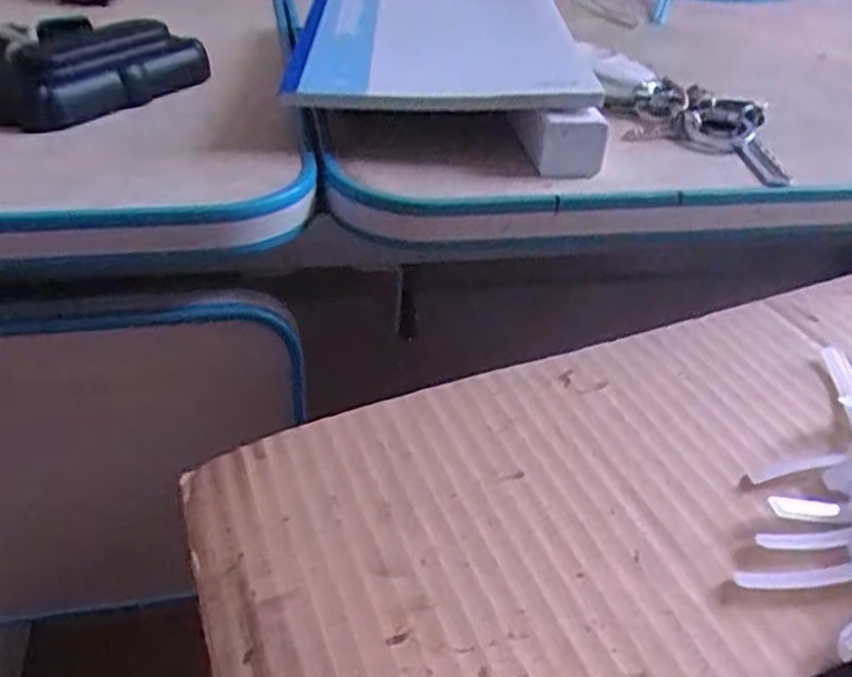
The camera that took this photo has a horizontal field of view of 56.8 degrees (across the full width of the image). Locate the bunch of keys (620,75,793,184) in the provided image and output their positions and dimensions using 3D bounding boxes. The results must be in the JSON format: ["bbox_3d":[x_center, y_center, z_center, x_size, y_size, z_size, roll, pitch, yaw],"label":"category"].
[{"bbox_3d":[0.139,-0.105,0.390,0.075,0.017,0.079,15,36,15],"label":"bunch of keys"}]

